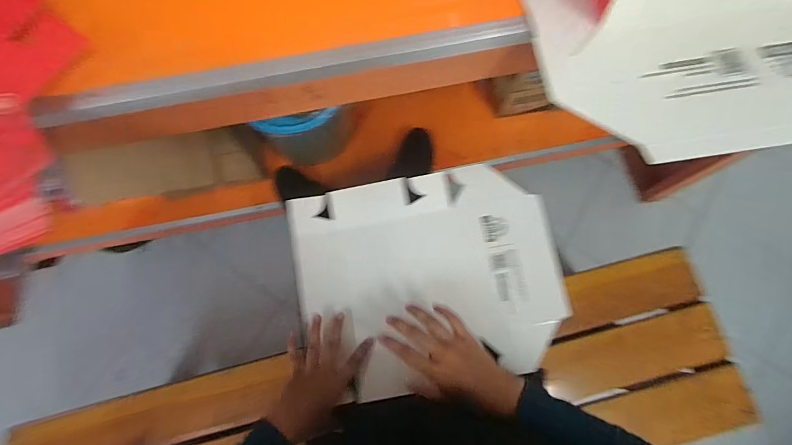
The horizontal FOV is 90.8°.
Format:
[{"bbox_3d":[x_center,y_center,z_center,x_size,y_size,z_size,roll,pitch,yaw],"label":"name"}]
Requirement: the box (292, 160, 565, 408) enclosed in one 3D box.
[{"bbox_3d":[0.043,0.073,0.534,0.344,0.025,0.275,-10,77,2],"label":"box"}]

